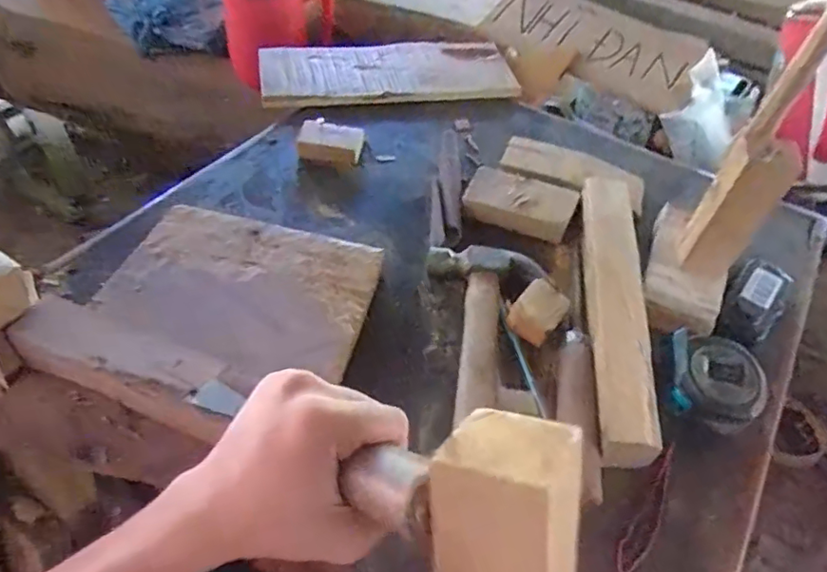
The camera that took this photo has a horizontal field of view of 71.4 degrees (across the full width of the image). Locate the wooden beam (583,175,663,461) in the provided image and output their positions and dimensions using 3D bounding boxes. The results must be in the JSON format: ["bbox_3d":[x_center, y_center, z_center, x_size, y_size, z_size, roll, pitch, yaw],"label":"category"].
[{"bbox_3d":[0.183,0.012,0.521,0.049,0.030,0.319,9,48,4],"label":"wooden beam"}]

